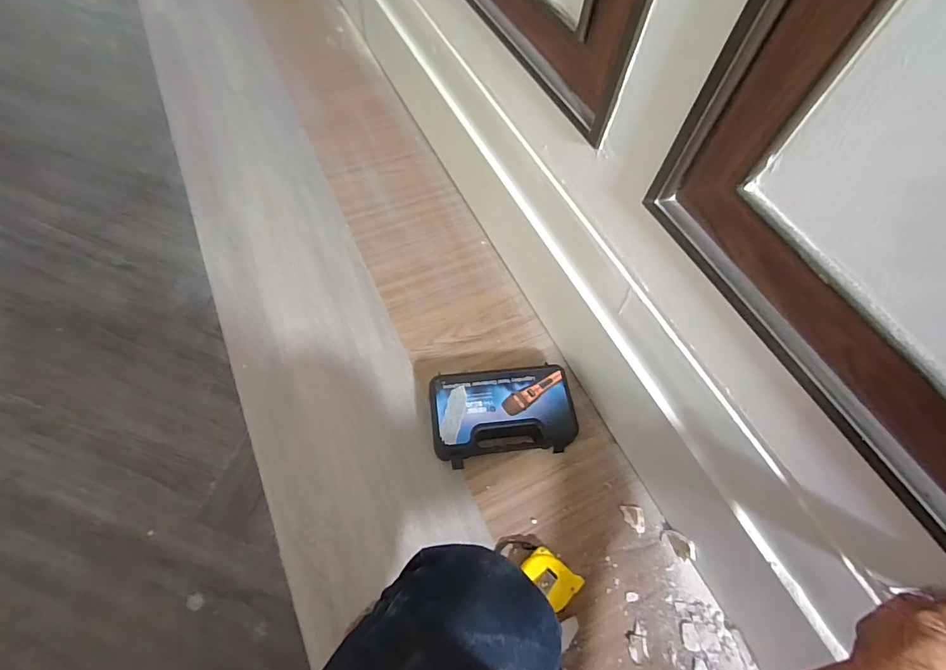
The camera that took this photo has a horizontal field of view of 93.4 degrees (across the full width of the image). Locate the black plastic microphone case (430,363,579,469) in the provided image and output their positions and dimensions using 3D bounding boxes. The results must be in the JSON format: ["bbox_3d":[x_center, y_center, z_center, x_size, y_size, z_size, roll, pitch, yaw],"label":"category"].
[{"bbox_3d":[0.051,0.137,0.782,0.239,0.065,0.152,-6,63,-7],"label":"black plastic microphone case"}]

